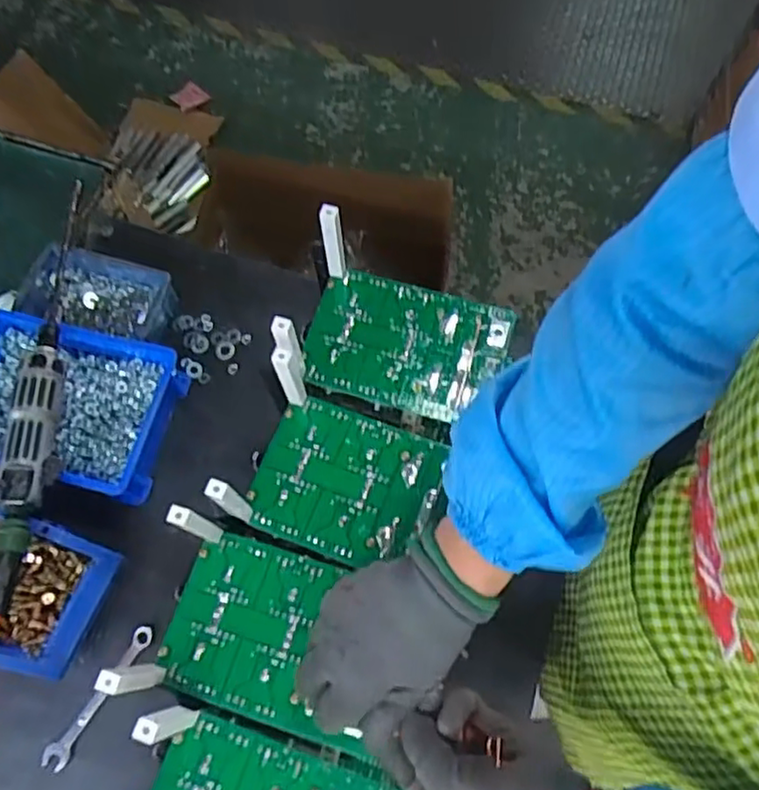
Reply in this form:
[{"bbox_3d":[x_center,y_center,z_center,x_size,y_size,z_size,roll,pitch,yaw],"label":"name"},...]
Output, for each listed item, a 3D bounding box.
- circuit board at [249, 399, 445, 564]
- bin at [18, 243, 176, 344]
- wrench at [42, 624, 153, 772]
[{"bbox_3d":[-0.025,0.067,0.495,0.134,0.009,0.109,20,70,9],"label":"circuit board"},{"bbox_3d":[-0.293,-0.107,0.673,0.156,0.040,0.076,10,69,5],"label":"bin"},{"bbox_3d":[-0.247,0.265,0.568,0.022,0.010,0.133,30,72,12],"label":"wrench"}]

